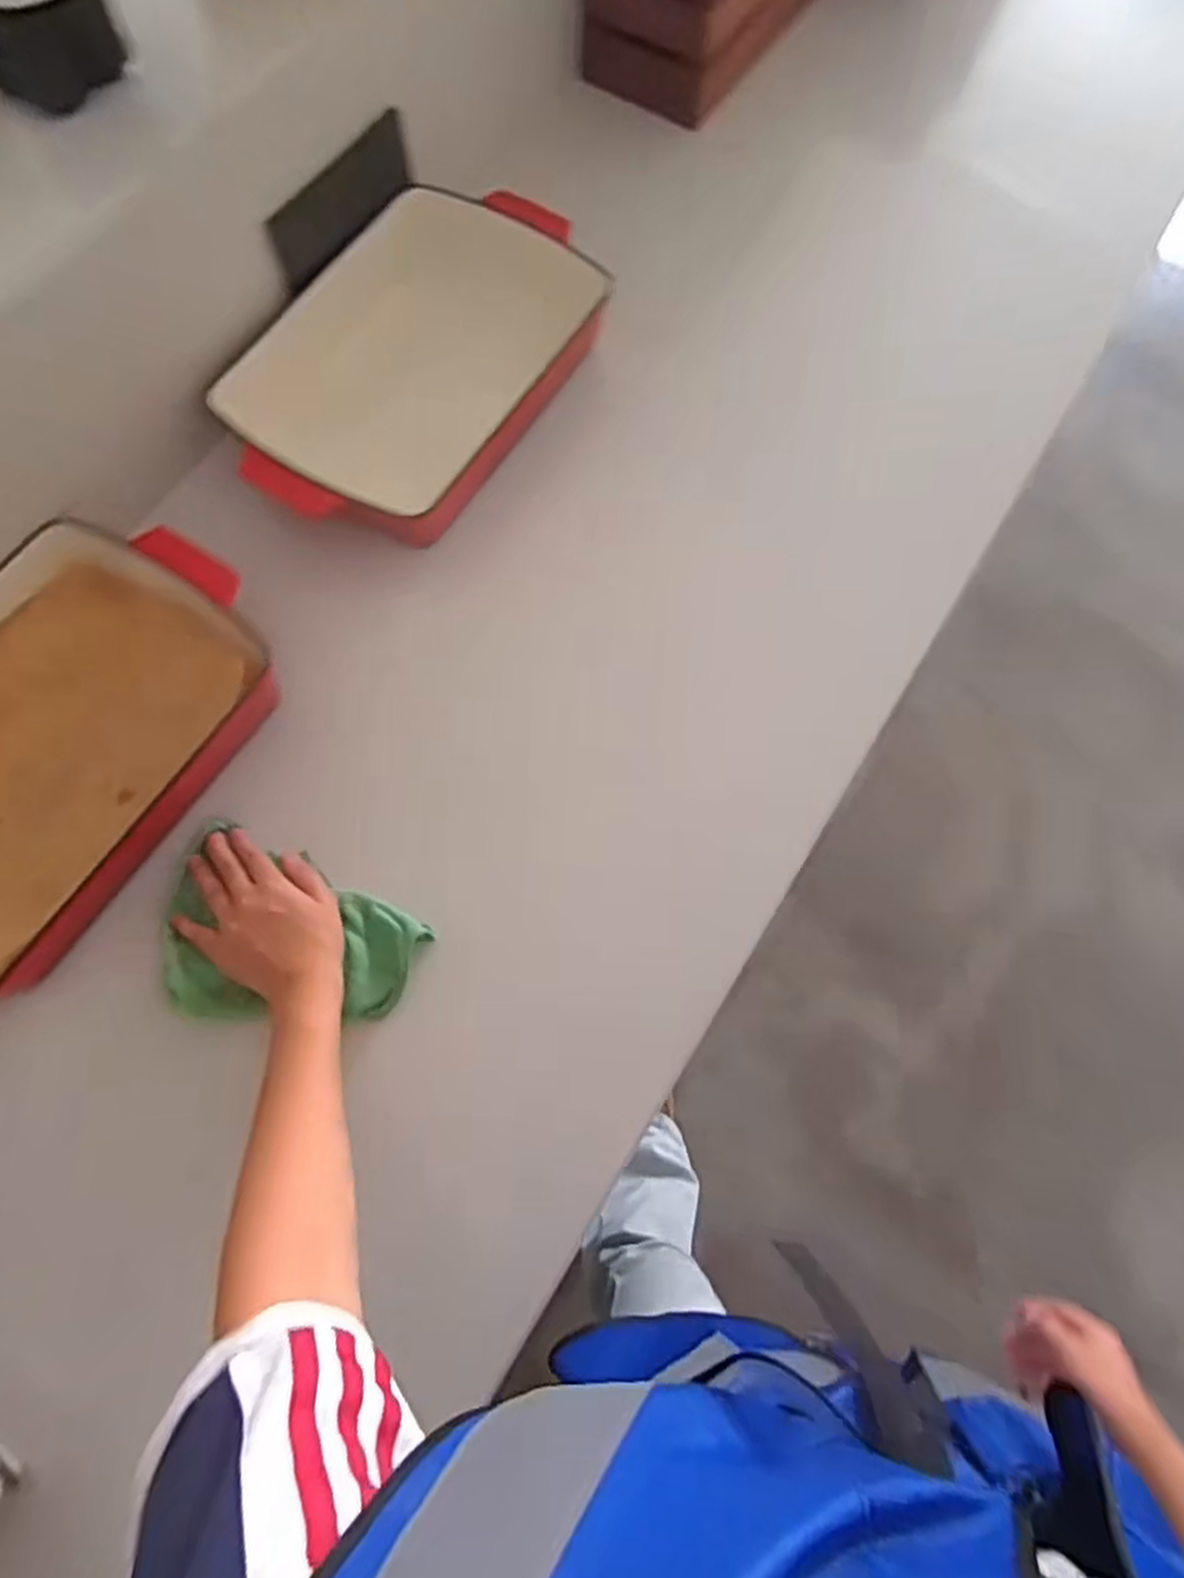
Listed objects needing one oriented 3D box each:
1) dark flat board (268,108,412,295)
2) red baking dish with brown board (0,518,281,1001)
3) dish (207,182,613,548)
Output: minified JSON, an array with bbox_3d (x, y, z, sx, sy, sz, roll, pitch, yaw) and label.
[{"bbox_3d":[-0.216,-0.519,0.662,0.012,0.053,0.172,30,73,22],"label":"dark flat board"},{"bbox_3d":[-0.416,-0.026,0.571,0.251,0.071,0.378,30,76,9],"label":"red baking dish with brown board"},{"bbox_3d":[-0.152,-0.381,0.672,0.257,0.059,0.372,32,76,9],"label":"dish"}]

